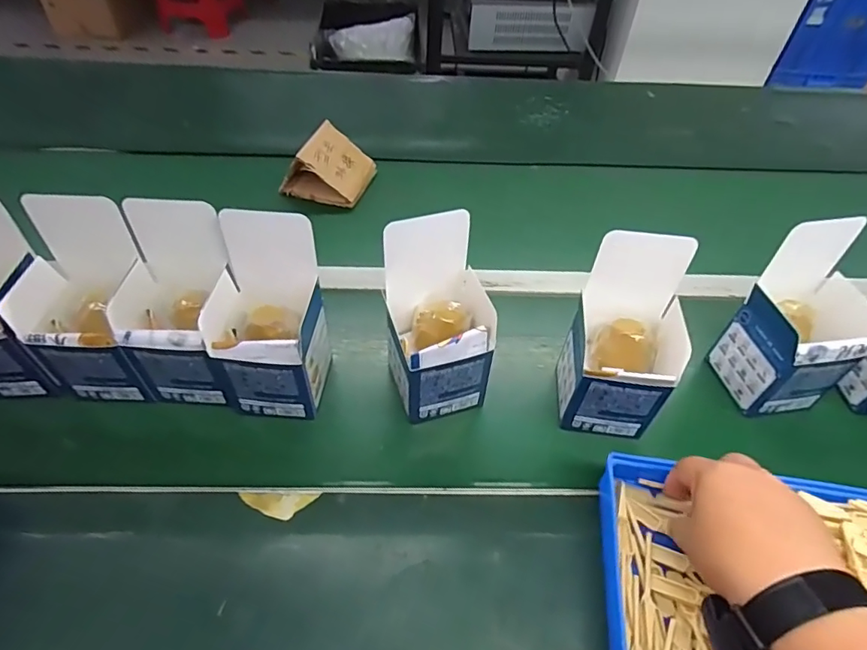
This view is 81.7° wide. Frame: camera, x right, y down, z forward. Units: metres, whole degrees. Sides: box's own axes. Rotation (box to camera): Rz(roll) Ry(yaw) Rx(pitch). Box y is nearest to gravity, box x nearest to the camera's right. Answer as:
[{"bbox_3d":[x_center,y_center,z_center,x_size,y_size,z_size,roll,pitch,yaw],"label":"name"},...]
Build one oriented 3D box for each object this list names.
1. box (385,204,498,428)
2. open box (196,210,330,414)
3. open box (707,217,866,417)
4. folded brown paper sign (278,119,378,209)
[{"bbox_3d":[0.002,-0.003,0.473,0.097,0.169,0.099,-8,49,-10],"label":"box"},{"bbox_3d":[-0.152,-0.007,0.468,0.090,0.170,0.106,8,48,4],"label":"open box"},{"bbox_3d":[0.363,0.000,0.495,0.098,0.161,0.099,-8,49,-10],"label":"open box"},{"bbox_3d":[-0.151,-0.239,0.741,0.102,0.081,0.111,18,46,12],"label":"folded brown paper sign"}]

